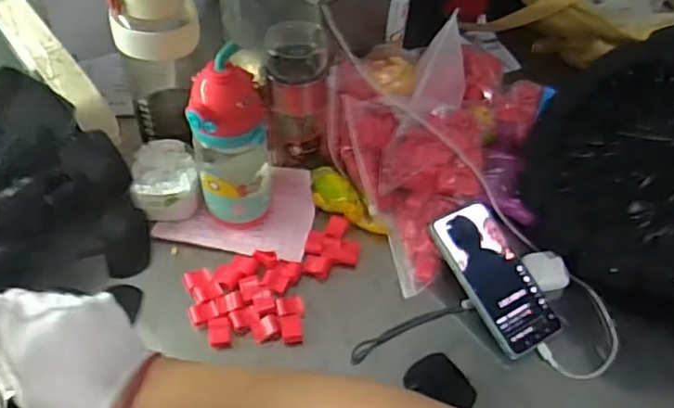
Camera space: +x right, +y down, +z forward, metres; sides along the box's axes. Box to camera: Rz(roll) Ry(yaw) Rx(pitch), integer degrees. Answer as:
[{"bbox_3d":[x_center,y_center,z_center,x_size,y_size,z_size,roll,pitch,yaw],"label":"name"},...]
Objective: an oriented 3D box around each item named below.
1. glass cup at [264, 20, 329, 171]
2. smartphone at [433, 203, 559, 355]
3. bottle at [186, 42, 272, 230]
[{"bbox_3d":[-0.045,-0.113,0.676,0.063,0.157,0.075,-7,54,-9],"label":"glass cup"},{"bbox_3d":[0.165,0.075,0.644,0.073,0.015,0.160,-22,72,-20],"label":"smartphone"},{"bbox_3d":[-0.112,-0.068,0.642,0.081,0.193,0.086,-9,55,-11],"label":"bottle"}]

